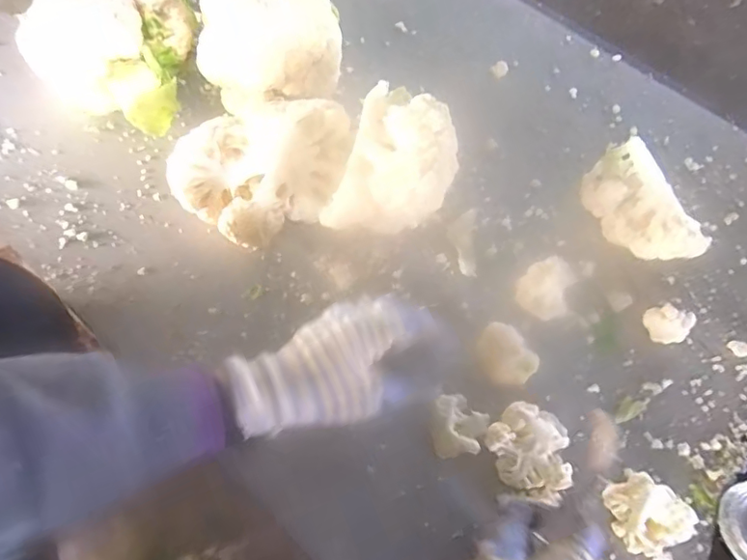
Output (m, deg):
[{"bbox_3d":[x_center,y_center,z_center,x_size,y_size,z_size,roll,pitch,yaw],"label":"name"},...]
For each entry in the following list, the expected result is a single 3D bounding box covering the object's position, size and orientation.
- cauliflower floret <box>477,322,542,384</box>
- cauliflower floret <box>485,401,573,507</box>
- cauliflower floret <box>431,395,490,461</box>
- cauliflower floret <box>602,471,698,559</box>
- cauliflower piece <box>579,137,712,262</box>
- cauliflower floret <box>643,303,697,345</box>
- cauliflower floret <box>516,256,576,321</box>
[{"bbox_3d":[0.099,0.059,0.416,0.036,0.025,0.046,-37,70,-20],"label":"cauliflower floret"},{"bbox_3d":[0.111,0.122,0.383,0.051,0.027,0.063,-39,71,-21],"label":"cauliflower floret"},{"bbox_3d":[0.061,0.105,0.388,0.037,0.022,0.043,8,62,1],"label":"cauliflower floret"},{"bbox_3d":[0.186,0.161,0.365,0.039,0.037,0.056,-20,65,-13],"label":"cauliflower floret"},{"bbox_3d":[0.226,-0.056,0.468,0.045,0.065,0.109,-25,66,-15],"label":"cauliflower piece"},{"bbox_3d":[0.241,0.037,0.444,0.040,0.027,0.026,8,62,1],"label":"cauliflower floret"},{"bbox_3d":[0.139,0.007,0.444,0.038,0.031,0.045,27,64,11],"label":"cauliflower floret"}]

